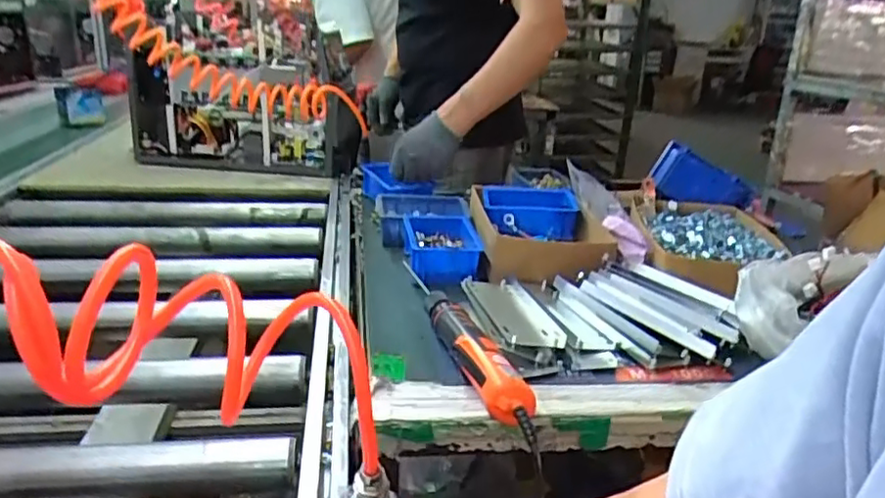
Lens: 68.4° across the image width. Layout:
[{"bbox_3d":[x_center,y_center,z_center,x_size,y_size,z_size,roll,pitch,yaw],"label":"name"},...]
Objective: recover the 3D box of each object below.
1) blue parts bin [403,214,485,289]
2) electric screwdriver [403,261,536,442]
[{"bbox_3d":[0.000,-0.001,0.960,0.107,0.051,0.186,1,21,-7],"label":"blue parts bin"},{"bbox_3d":[0.013,0.095,0.700,0.053,0.043,0.324,-5,23,-22],"label":"electric screwdriver"}]

